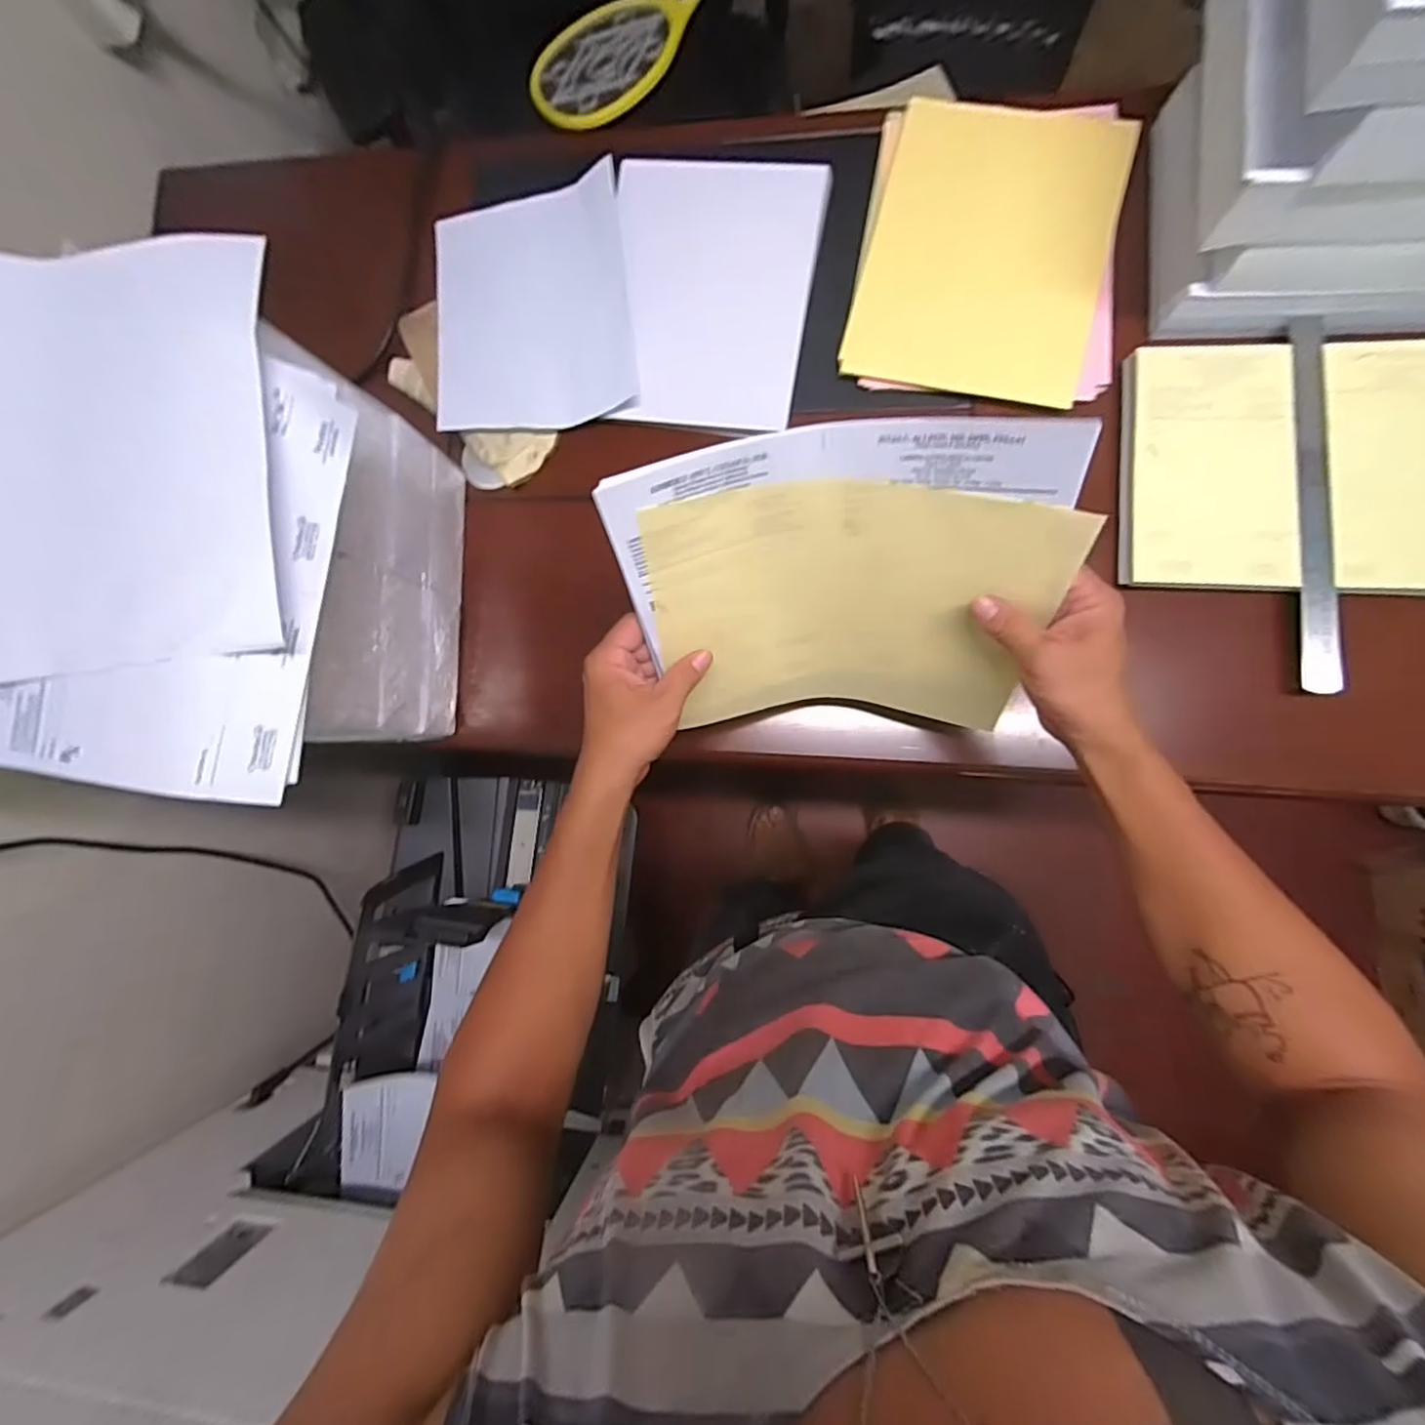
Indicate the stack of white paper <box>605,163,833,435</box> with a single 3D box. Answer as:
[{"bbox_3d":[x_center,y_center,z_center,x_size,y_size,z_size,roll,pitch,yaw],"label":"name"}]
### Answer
[{"bbox_3d":[-0.002,-0.426,0.623,0.201,0.010,0.274,8,86,6],"label":"stack of white paper"}]

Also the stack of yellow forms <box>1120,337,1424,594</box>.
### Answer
[{"bbox_3d":[0.516,-0.213,0.532,0.290,0.018,0.211,4,90,11],"label":"stack of yellow forms"}]

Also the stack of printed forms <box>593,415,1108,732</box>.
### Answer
[{"bbox_3d":[0.089,-0.078,0.439,0.270,0.245,0.041,-3,52,9],"label":"stack of printed forms"}]

